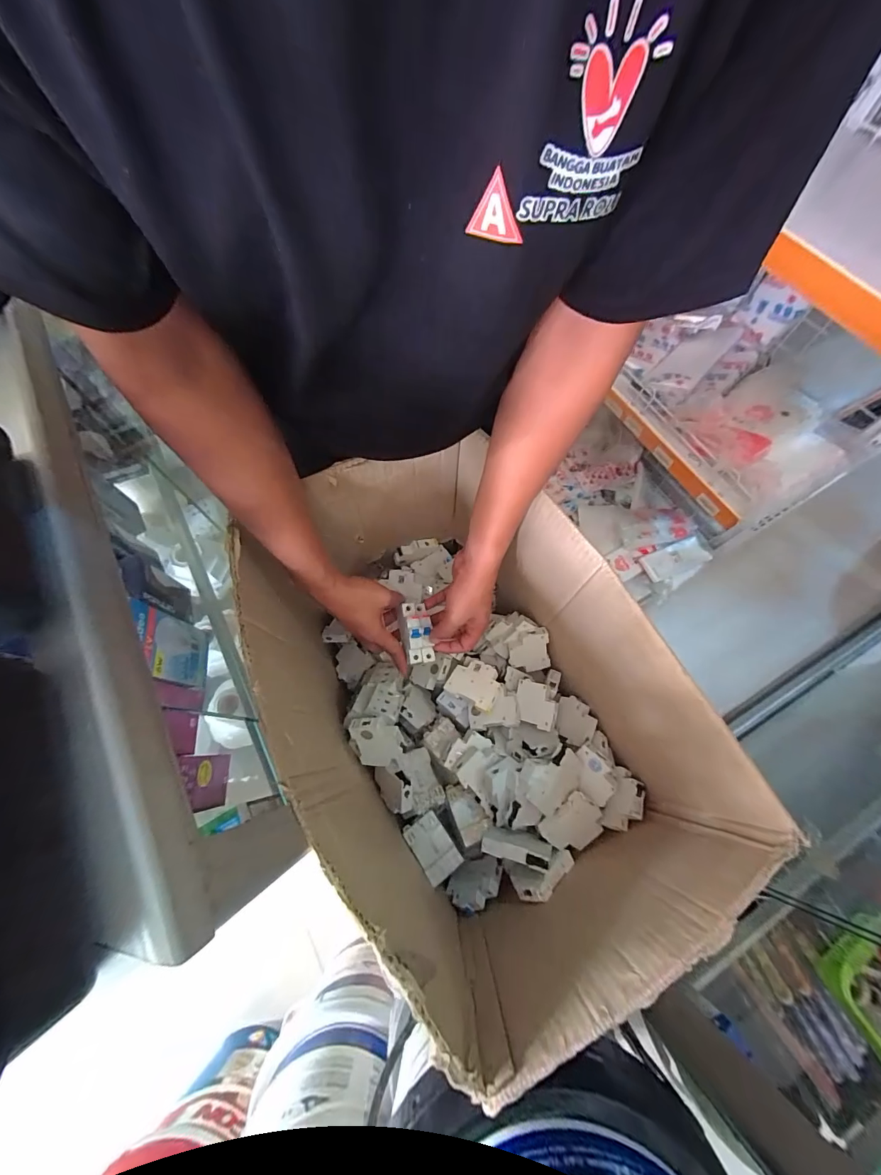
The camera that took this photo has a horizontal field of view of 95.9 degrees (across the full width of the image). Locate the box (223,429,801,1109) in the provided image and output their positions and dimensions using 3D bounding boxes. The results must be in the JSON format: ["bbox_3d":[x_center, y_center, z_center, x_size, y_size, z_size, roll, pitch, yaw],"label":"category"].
[{"bbox_3d":[0.029,0.129,0.536,0.365,0.339,0.545,-24,71,-9],"label":"box"}]

